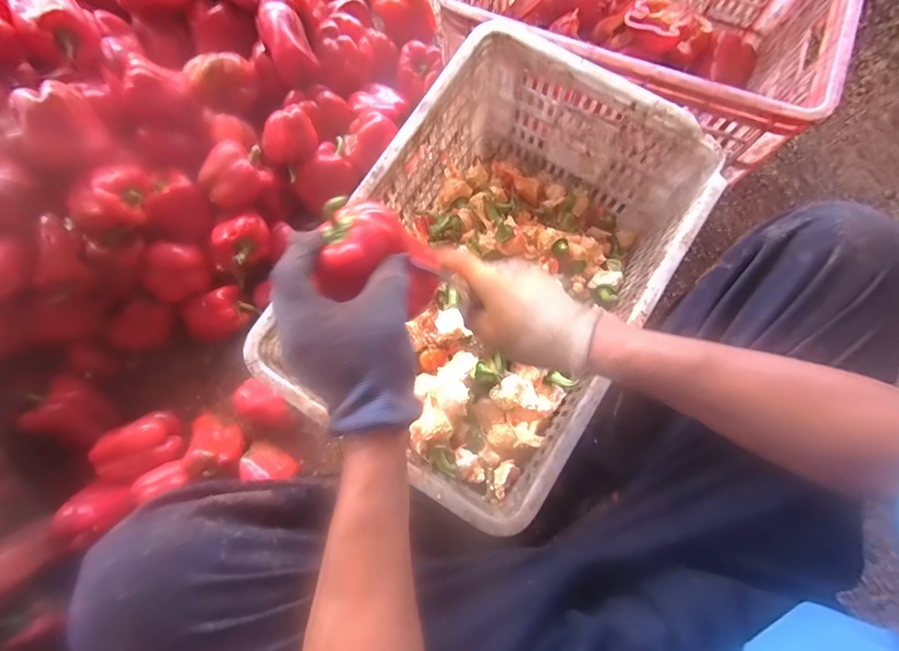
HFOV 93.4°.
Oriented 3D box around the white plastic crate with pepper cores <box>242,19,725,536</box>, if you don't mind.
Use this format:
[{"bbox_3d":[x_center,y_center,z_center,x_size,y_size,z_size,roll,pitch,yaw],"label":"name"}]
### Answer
[{"bbox_3d":[0.061,-0.068,0.580,0.343,0.231,0.528,31,81,7],"label":"white plastic crate with pepper cores"}]

